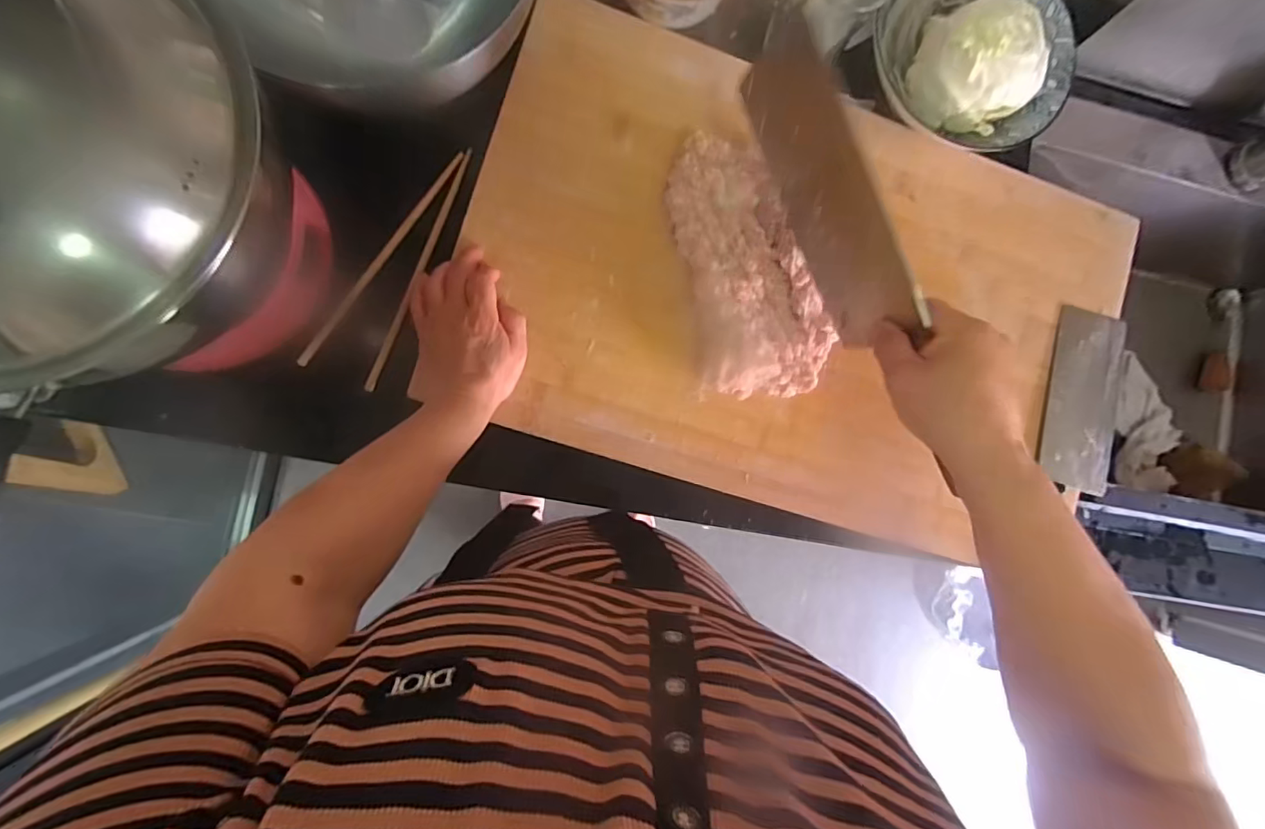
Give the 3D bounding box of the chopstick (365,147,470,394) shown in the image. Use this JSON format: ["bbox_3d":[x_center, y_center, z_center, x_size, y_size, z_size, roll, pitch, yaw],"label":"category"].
[{"bbox_3d":[-0.188,-0.129,0.479,0.011,0.008,0.226,22,85,-7],"label":"chopstick"}]

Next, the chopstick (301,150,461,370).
[{"bbox_3d":[-0.220,-0.138,0.476,0.010,0.007,0.228,35,84,-5],"label":"chopstick"}]

